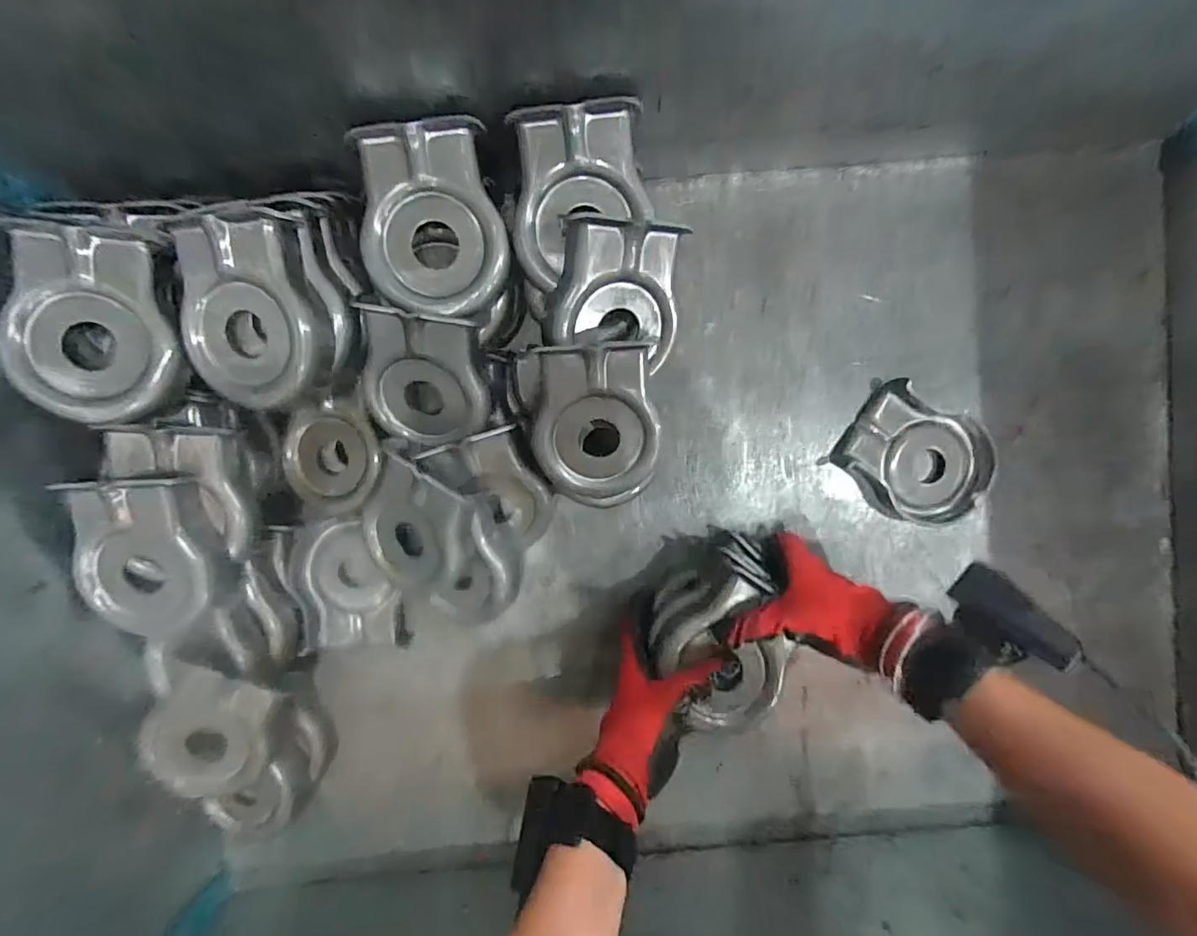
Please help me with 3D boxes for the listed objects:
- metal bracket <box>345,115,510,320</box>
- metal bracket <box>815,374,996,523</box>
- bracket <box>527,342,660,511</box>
[{"bbox_3d":[-0.114,-0.166,0.354,0.094,0.027,0.120,-6,94,1],"label":"metal bracket"},{"bbox_3d":[0.287,-0.006,0.477,0.130,0.023,0.102,32,93,-2],"label":"metal bracket"},{"bbox_3d":[-0.002,-0.036,0.397,0.090,0.032,0.118,-4,117,0],"label":"bracket"}]

